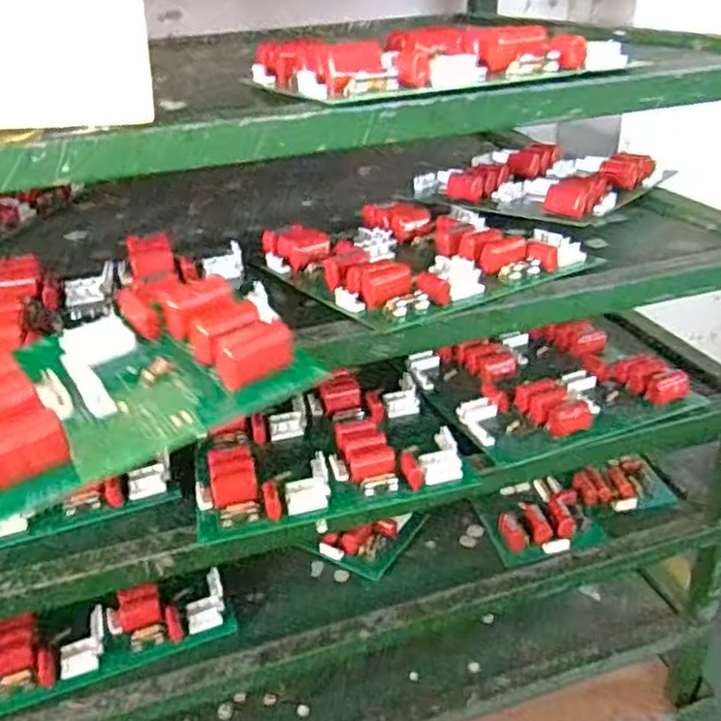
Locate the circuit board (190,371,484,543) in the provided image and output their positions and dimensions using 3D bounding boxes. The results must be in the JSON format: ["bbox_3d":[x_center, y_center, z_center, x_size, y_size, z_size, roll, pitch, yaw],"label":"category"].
[{"bbox_3d":[-0.027,0.059,0.487,0.171,0.030,0.134,-10,30,-12],"label":"circuit board"}]

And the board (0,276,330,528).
[{"bbox_3d":[-0.108,0.013,0.255,0.166,0.030,0.079,-25,48,-30],"label":"board"}]

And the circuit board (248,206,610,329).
[{"bbox_3d":[0.039,-0.073,0.469,0.172,0.030,0.160,-22,35,-30],"label":"circuit board"}]

